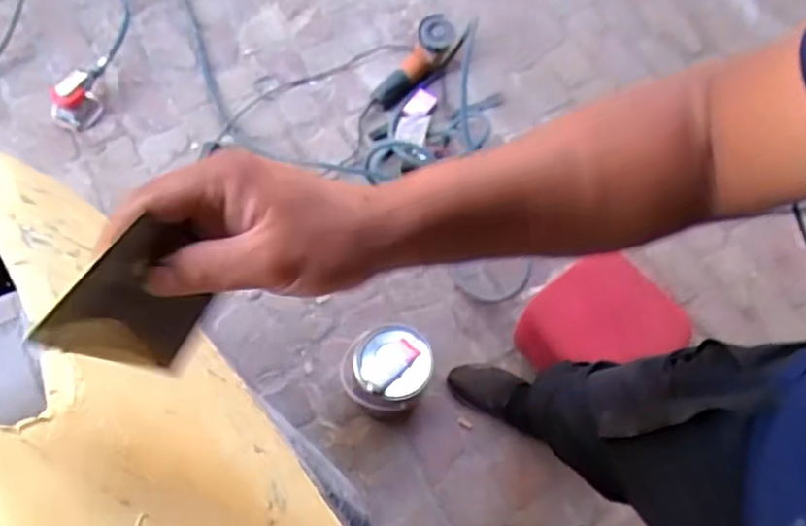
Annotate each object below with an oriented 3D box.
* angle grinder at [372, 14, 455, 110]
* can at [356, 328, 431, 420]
[{"bbox_3d":[0.024,-0.525,1.705,0.095,0.086,0.288,37,86,11],"label":"angle grinder"},{"bbox_3d":[-0.020,0.220,1.308,0.150,0.182,0.145,1,67,-3],"label":"can"}]

